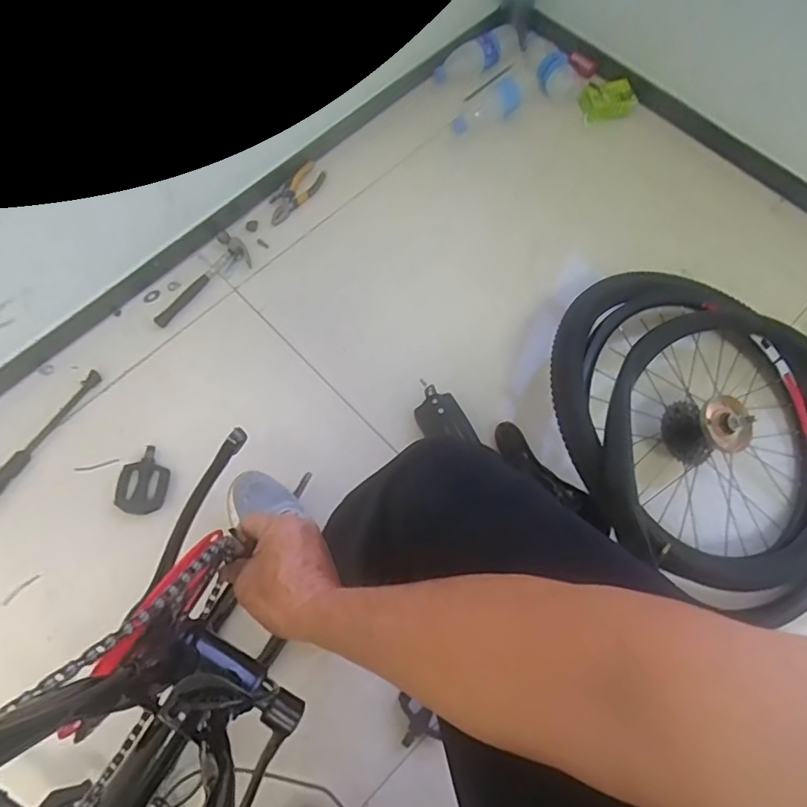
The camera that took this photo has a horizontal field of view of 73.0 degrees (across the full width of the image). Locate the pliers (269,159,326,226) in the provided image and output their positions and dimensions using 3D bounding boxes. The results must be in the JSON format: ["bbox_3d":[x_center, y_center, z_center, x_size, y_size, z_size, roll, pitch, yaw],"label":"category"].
[{"bbox_3d":[-0.220,-0.427,1.103,0.060,0.014,0.150,37,74,13],"label":"pliers"}]

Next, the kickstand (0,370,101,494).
[{"bbox_3d":[-0.646,0.062,0.957,0.036,0.024,0.302,34,73,12],"label":"kickstand"}]

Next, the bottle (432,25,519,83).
[{"bbox_3d":[0.159,-0.731,1.152,0.189,0.064,0.060,-24,71,-9],"label":"bottle"}]

